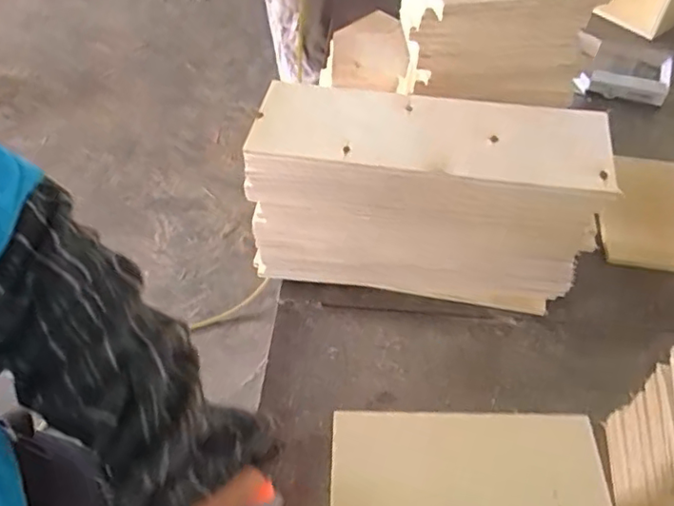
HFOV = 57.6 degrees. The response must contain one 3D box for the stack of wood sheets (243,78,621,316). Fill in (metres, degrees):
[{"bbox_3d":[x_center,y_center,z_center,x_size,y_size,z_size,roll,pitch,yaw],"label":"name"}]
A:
[{"bbox_3d":[0.090,-0.058,0.671,0.346,0.211,0.116,7,50,5],"label":"stack of wood sheets"}]

